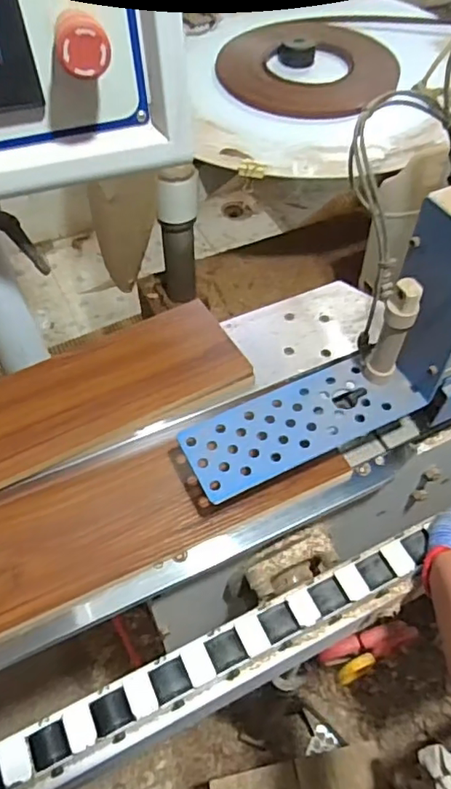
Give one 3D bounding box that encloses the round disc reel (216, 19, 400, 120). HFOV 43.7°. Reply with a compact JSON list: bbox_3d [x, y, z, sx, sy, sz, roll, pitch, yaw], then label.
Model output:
[{"bbox_3d":[0.156,-0.633,1.086,0.304,0.015,0.304,-1,66,2],"label":"round disc reel"}]

